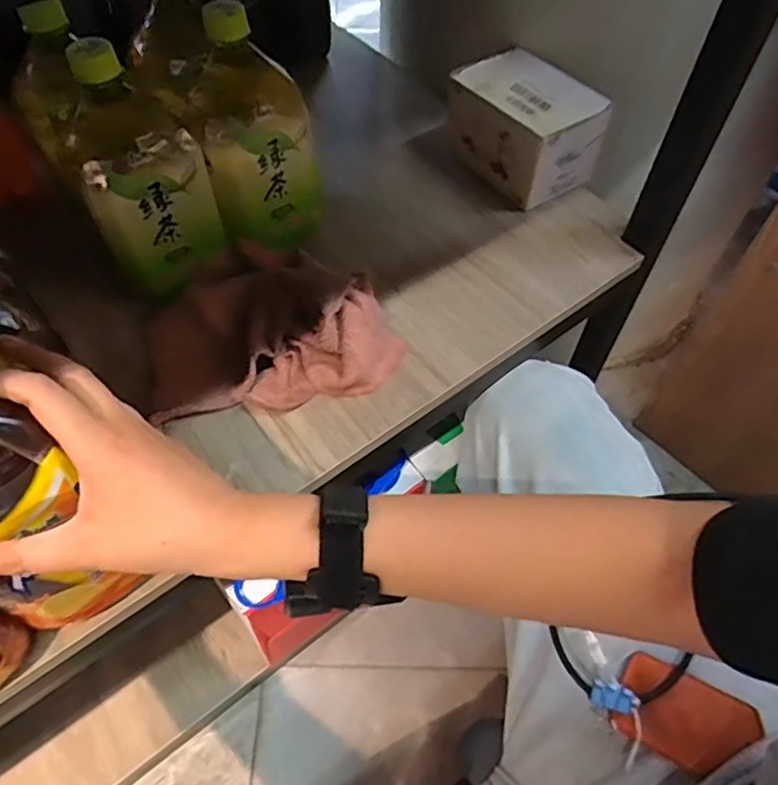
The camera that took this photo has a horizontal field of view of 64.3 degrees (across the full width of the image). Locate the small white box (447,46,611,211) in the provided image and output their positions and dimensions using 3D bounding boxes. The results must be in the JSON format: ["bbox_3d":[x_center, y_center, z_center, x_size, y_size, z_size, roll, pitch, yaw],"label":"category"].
[{"bbox_3d":[0.133,-0.263,0.620,0.086,0.088,0.140,-32,61,-20],"label":"small white box"}]

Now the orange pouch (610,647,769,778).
[{"bbox_3d":[0.189,0.209,0.399,0.079,0.015,0.053,23,79,29],"label":"orange pouch"}]

